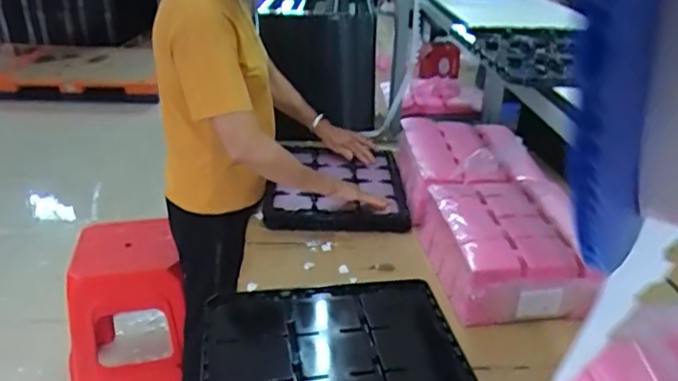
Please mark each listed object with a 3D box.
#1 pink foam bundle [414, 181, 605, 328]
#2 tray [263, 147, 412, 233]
[{"bbox_3d":[0.329,0.107,1.172,0.252,0.130,0.332,-2,27,-8],"label":"pink foam bundle"},{"bbox_3d":[0.003,-0.015,1.508,0.351,0.081,0.404,3,27,2],"label":"tray"}]

